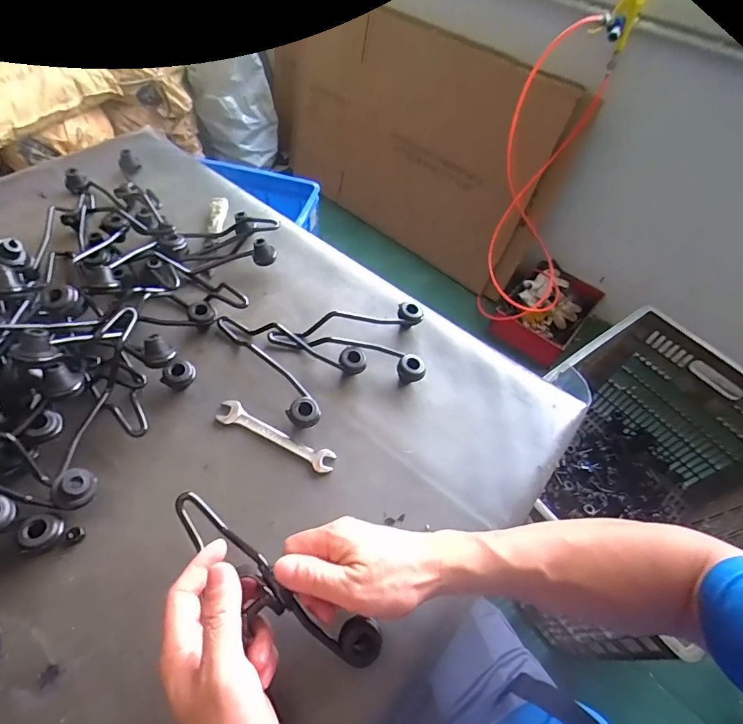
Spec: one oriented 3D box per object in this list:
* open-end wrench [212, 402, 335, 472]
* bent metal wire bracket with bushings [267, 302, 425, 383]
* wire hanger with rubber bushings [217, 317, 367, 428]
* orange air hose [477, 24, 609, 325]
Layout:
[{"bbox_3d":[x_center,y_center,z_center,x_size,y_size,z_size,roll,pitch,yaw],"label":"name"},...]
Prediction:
[{"bbox_3d":[-0.105,0.080,0.472,0.143,0.004,0.027,24,56,11],"label":"open-end wrench"},{"bbox_3d":[-0.026,-0.039,0.541,0.192,0.032,0.107,10,54,2],"label":"bent metal wire bracket with bushings"},{"bbox_3d":[-0.093,-0.020,0.521,0.112,0.036,0.196,-30,62,-24],"label":"wire hanger with rubber bushings"},{"bbox_3d":[0.530,-0.489,1.274,0.343,0.770,0.379,33,58,17],"label":"orange air hose"}]

